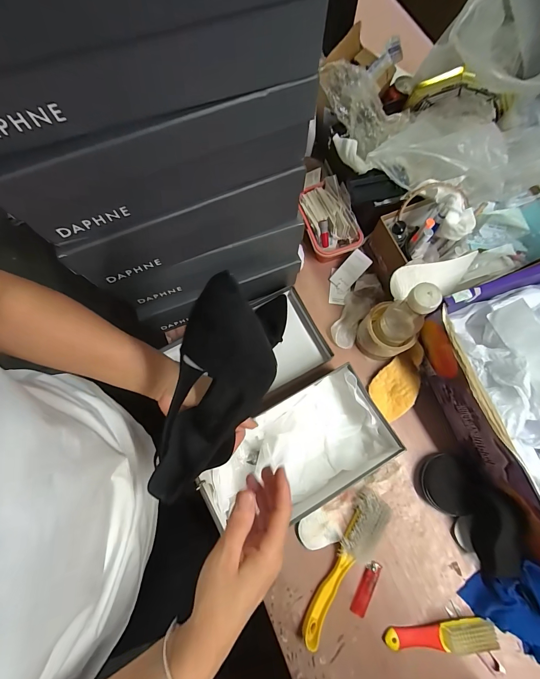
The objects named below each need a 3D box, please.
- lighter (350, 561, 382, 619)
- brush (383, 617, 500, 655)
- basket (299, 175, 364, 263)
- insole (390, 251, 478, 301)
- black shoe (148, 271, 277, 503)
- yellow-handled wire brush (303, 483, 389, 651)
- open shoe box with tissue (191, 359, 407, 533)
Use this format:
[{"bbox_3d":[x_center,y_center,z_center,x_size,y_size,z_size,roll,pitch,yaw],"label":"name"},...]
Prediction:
[{"bbox_3d":[0.152,0.392,0.466,0.023,0.008,0.079,27,77,8],"label":"lighter"},{"bbox_3d":[0.252,0.440,0.433,0.154,0.026,0.027,-9,75,-1],"label":"brush"},{"bbox_3d":[0.116,-0.239,0.607,0.094,0.073,0.158,-19,75,-4],"label":"basket"},{"bbox_3d":[0.267,-0.099,0.482,0.138,0.057,0.021,-10,33,-2],"label":"insole"},{"bbox_3d":[-0.057,0.060,0.256,0.072,0.256,0.072,34,44,10],"label":"black shoe"},{"bbox_3d":[0.122,0.353,0.459,0.051,0.037,0.228,29,77,9],"label":"yellow-handled wire brush"},{"bbox_3d":[0.045,0.190,0.481,0.292,0.077,0.173,-30,76,-7],"label":"open shoe box with tissue"}]

